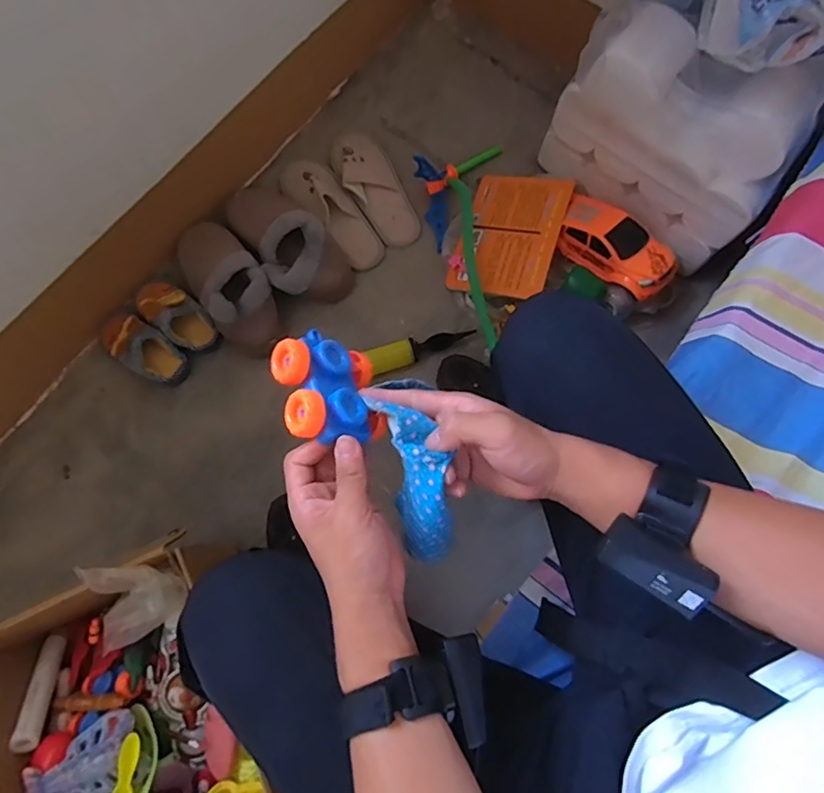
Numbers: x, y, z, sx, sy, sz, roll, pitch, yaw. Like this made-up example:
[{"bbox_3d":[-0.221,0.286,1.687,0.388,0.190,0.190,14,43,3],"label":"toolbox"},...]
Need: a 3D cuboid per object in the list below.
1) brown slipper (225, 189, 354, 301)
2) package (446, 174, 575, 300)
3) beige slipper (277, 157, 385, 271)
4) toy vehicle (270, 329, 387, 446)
[{"bbox_3d":[-0.224,-0.287,0.979,0.140,0.082,0.277,-34,77,-8],"label":"brown slipper"},{"bbox_3d":[0.184,-0.307,0.994,0.174,0.014,0.260,14,75,20],"label":"package"},{"bbox_3d":[-0.152,-0.358,1.021,0.095,0.046,0.263,-39,78,-9],"label":"beige slipper"},{"bbox_3d":[-0.066,-0.010,0.414,0.070,0.056,0.093,-15,76,-3],"label":"toy vehicle"}]

